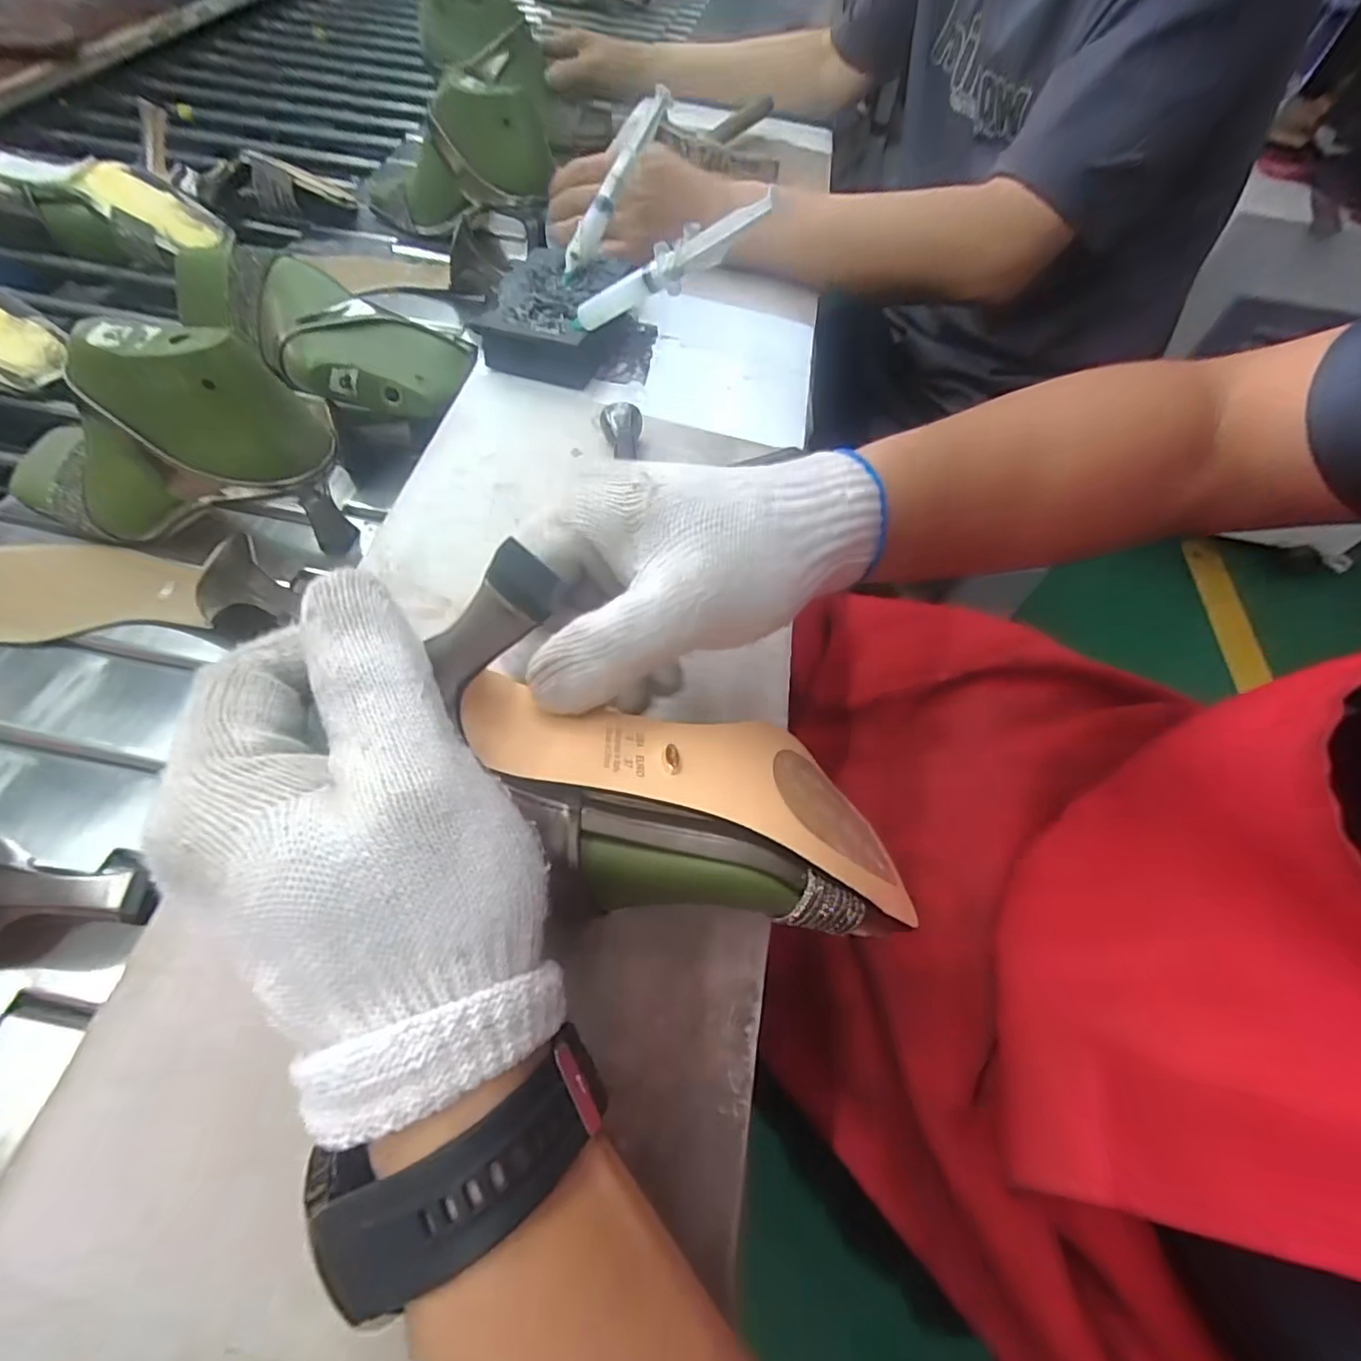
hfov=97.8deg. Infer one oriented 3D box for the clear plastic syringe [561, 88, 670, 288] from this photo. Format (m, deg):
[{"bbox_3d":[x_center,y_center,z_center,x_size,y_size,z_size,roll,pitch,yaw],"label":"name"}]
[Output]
[{"bbox_3d":[-0.053,-0.367,0.446,0.014,0.024,0.140,37,102,18],"label":"clear plastic syringe"}]

